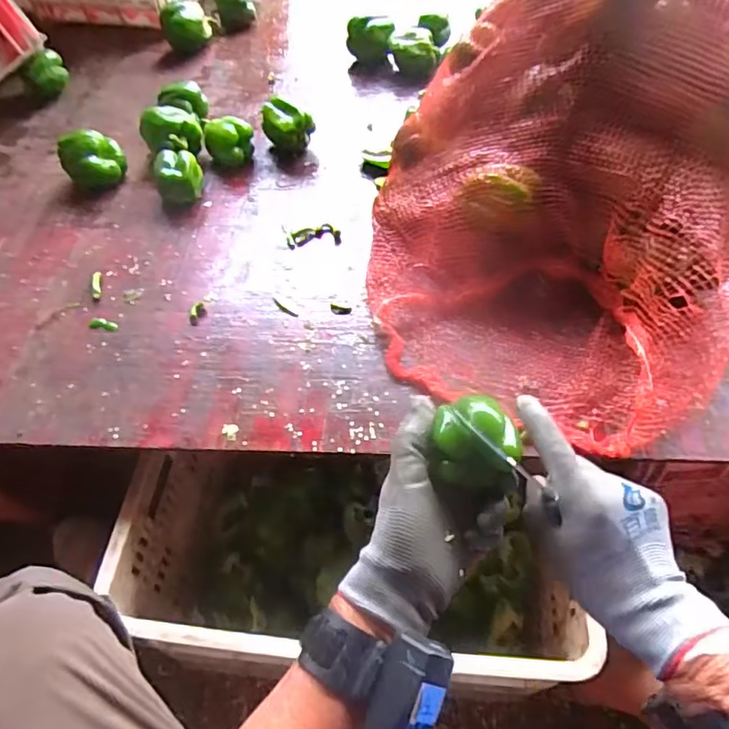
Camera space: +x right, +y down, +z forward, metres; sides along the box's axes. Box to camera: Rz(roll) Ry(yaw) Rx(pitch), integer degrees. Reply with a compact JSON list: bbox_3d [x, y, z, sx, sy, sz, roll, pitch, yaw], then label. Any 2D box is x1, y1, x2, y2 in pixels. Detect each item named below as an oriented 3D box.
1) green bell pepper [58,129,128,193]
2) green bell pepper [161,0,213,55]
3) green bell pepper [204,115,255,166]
[{"bbox_3d":[-0.413,-0.313,0.873,0.083,0.082,0.087,-9,55,-4],"label":"green bell pepper"},{"bbox_3d":[-0.340,-0.649,1.093,0.098,0.076,0.113,-17,56,-9],"label":"green bell pepper"},{"bbox_3d":[-0.210,-0.348,0.892,0.074,0.054,0.076,-12,55,-6],"label":"green bell pepper"}]

